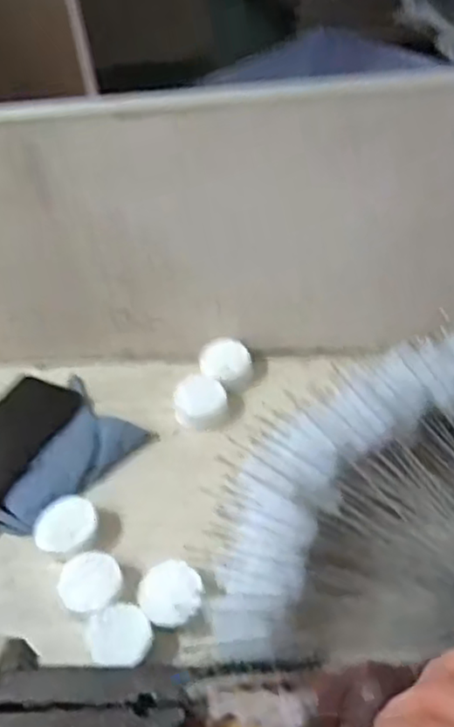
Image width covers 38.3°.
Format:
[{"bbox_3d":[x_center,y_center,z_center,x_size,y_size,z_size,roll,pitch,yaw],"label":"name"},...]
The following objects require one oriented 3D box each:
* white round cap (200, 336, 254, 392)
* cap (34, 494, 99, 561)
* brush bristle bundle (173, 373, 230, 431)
[{"bbox_3d":[0.001,0.003,0.646,0.050,0.027,0.052,-2,48,2],"label":"white round cap"},{"bbox_3d":[-0.131,0.134,0.538,0.050,0.013,0.049,-2,48,2],"label":"cap"},{"bbox_3d":[-0.026,0.037,0.624,0.048,0.022,0.055,-24,51,-17],"label":"brush bristle bundle"}]

